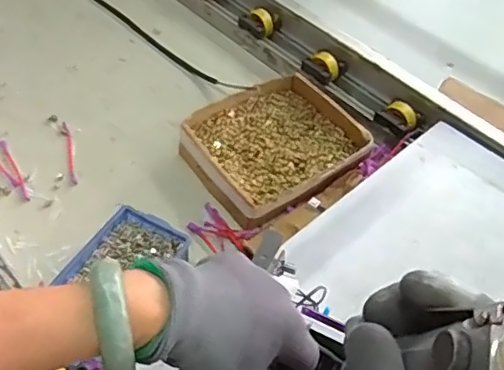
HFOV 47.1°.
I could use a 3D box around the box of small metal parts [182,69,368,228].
[{"bbox_3d":[0.031,-0.057,0.804,0.230,0.040,0.202,-28,57,-24],"label":"box of small metal parts"}]

